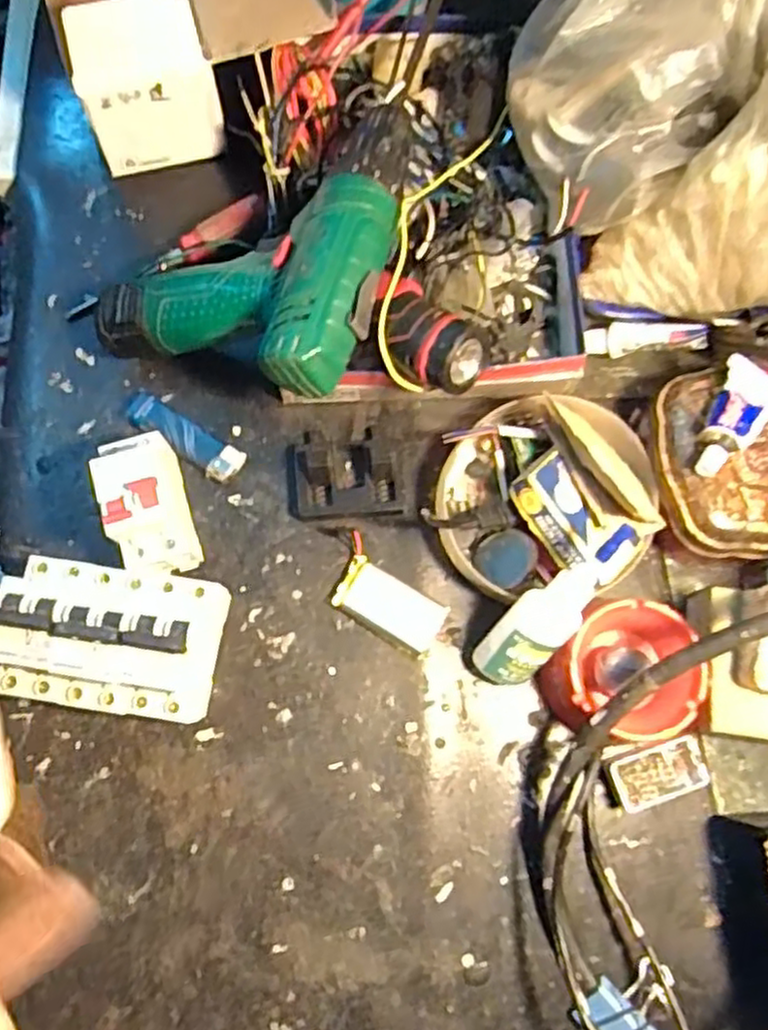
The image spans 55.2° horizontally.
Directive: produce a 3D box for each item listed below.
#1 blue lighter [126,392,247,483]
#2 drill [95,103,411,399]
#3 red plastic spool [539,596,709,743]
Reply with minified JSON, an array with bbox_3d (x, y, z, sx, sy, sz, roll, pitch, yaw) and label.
[{"bbox_3d":[-0.130,-0.050,0.474,0.083,0.013,0.025,31,78,6],"label":"blue lighter"},{"bbox_3d":[-0.071,-0.161,0.454,0.177,0.058,0.178,13,73,29],"label":"drill"},{"bbox_3d":[0.138,0.093,0.437,0.088,0.046,0.079,-14,77,-4],"label":"red plastic spool"}]

